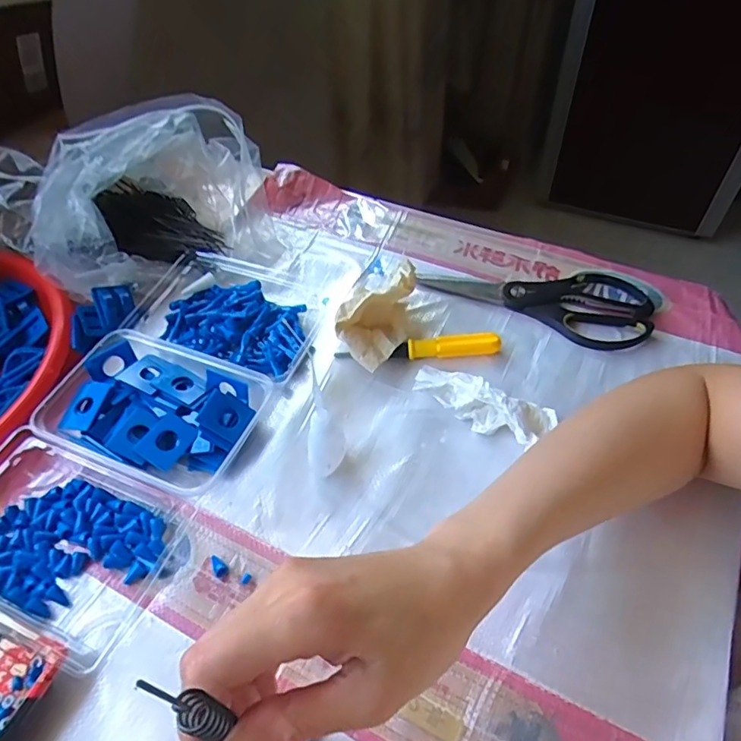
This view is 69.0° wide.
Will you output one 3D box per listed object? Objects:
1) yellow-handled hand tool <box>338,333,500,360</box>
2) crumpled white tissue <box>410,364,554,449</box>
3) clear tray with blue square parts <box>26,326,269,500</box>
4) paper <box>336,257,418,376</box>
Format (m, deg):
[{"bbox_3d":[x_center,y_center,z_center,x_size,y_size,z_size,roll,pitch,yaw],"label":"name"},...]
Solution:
[{"bbox_3d":[0.042,-0.018,0.475,0.141,0.020,0.014,-6,52,0],"label":"yellow-handled hand tool"},{"bbox_3d":[0.089,0.024,0.434,0.110,0.028,0.041,25,57,22],"label":"crumpled white tissue"},{"bbox_3d":[-0.171,0.034,0.436,0.162,0.034,0.112,16,54,16],"label":"clear tray with blue square parts"},{"bbox_3d":[0.002,-0.049,0.479,0.061,0.055,0.103,10,53,12],"label":"paper"}]

